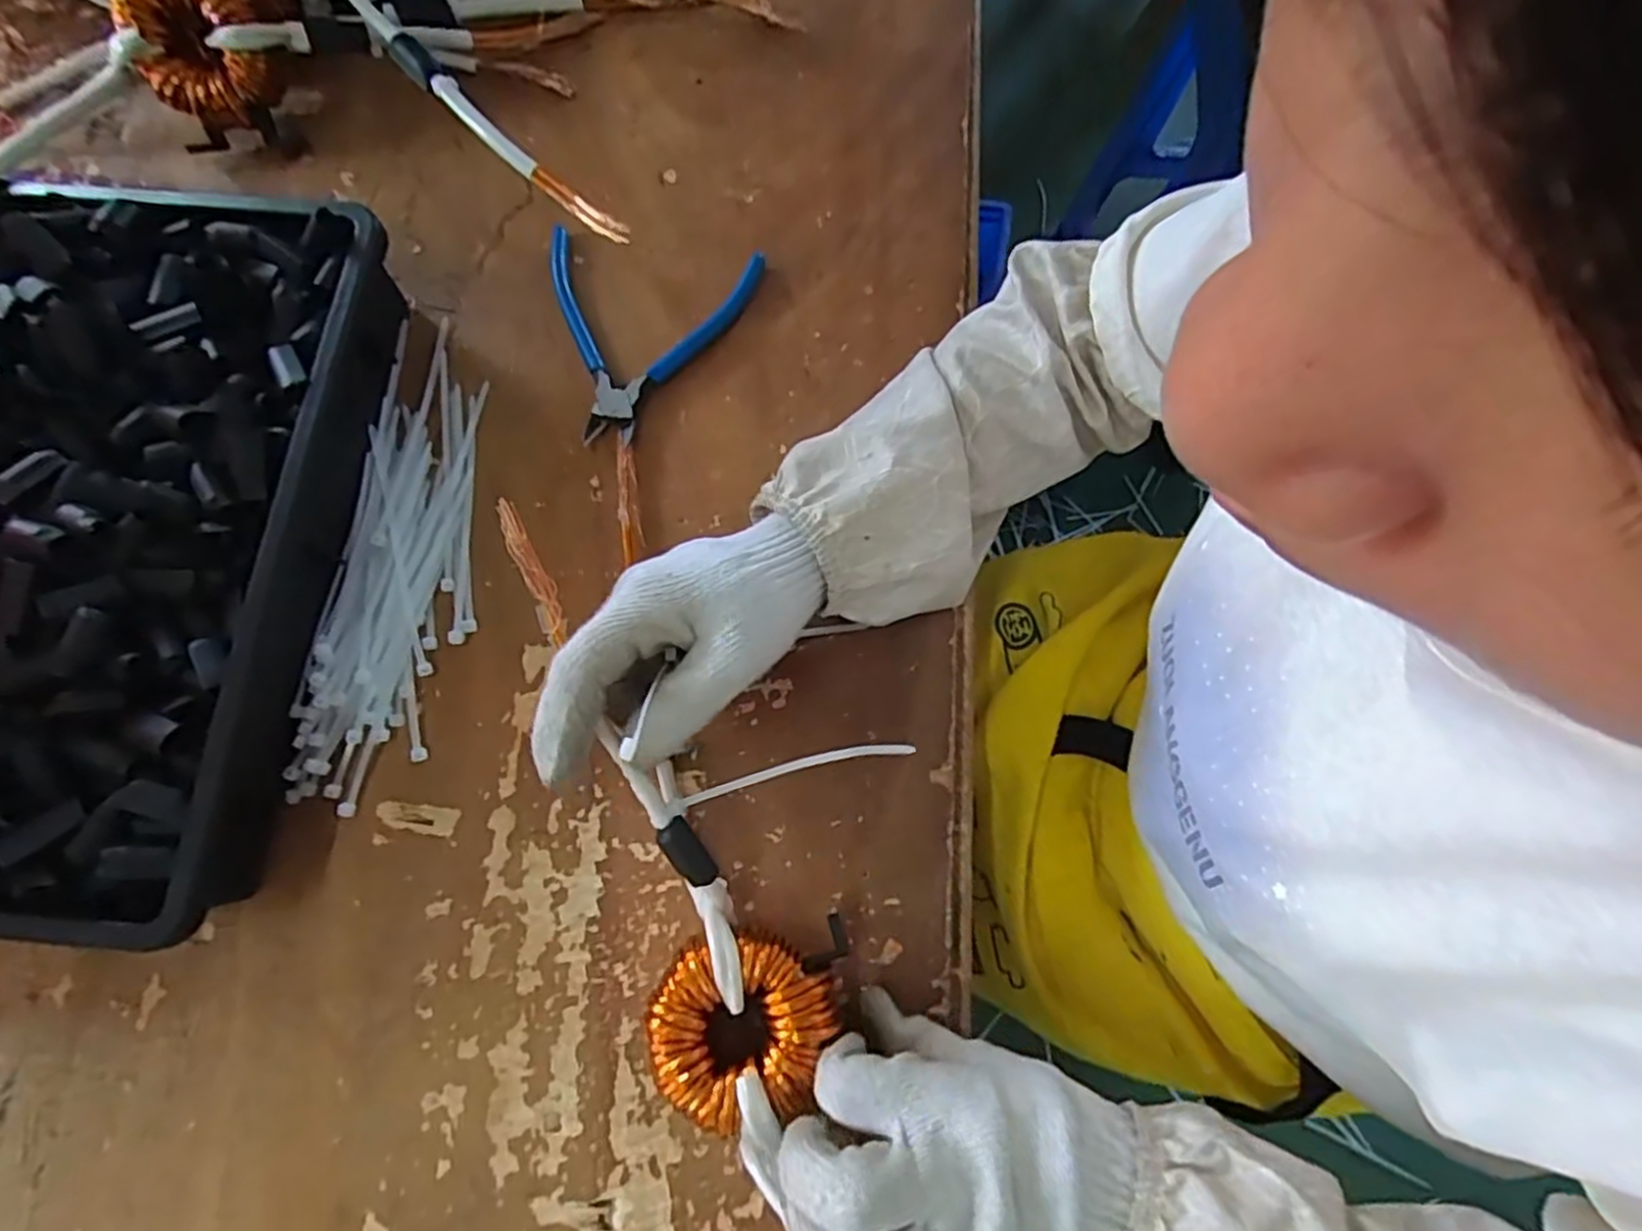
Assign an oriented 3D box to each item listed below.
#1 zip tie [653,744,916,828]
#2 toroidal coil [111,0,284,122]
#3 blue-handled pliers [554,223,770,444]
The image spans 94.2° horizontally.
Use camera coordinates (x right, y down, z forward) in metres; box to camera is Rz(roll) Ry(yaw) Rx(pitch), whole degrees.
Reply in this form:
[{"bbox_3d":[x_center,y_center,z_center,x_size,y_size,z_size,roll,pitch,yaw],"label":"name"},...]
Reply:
[{"bbox_3d":[-0.018,0.065,0.306,0.119,0.011,0.011,-21,74,23],"label":"zip tie"},{"bbox_3d":[-0.359,-0.335,0.444,0.068,0.076,0.036,-12,39,-10],"label":"toroidal coil"},{"bbox_3d":[-0.104,-0.159,0.442,0.121,0.016,0.130,7,75,3],"label":"blue-handled pliers"}]

